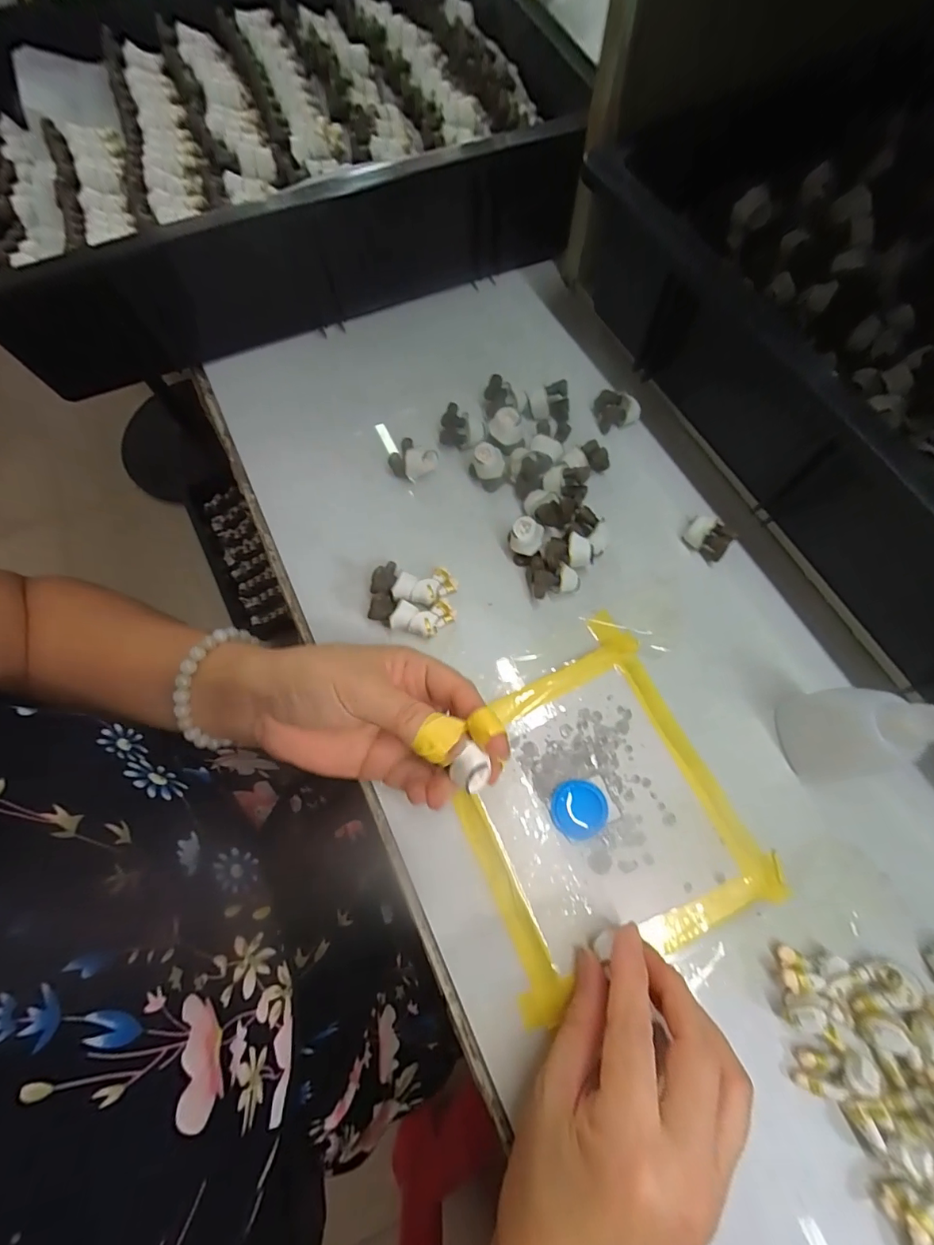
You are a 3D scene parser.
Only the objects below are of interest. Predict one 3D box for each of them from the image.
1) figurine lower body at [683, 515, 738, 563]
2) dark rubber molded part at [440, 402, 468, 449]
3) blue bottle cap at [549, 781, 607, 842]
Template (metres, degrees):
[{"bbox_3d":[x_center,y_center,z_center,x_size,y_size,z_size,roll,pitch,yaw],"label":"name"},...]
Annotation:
[{"bbox_3d":[0.155,-0.055,0.302,0.027,0.014,0.020,40,76,14],"label":"figurine lower body"},{"bbox_3d":[-0.010,-0.133,0.324,0.019,0.026,0.015,-8,70,-2],"label":"dark rubber molded part"},{"bbox_3d":[0.061,0.101,0.255,0.030,0.004,0.029,0,70,1],"label":"blue bottle cap"}]

